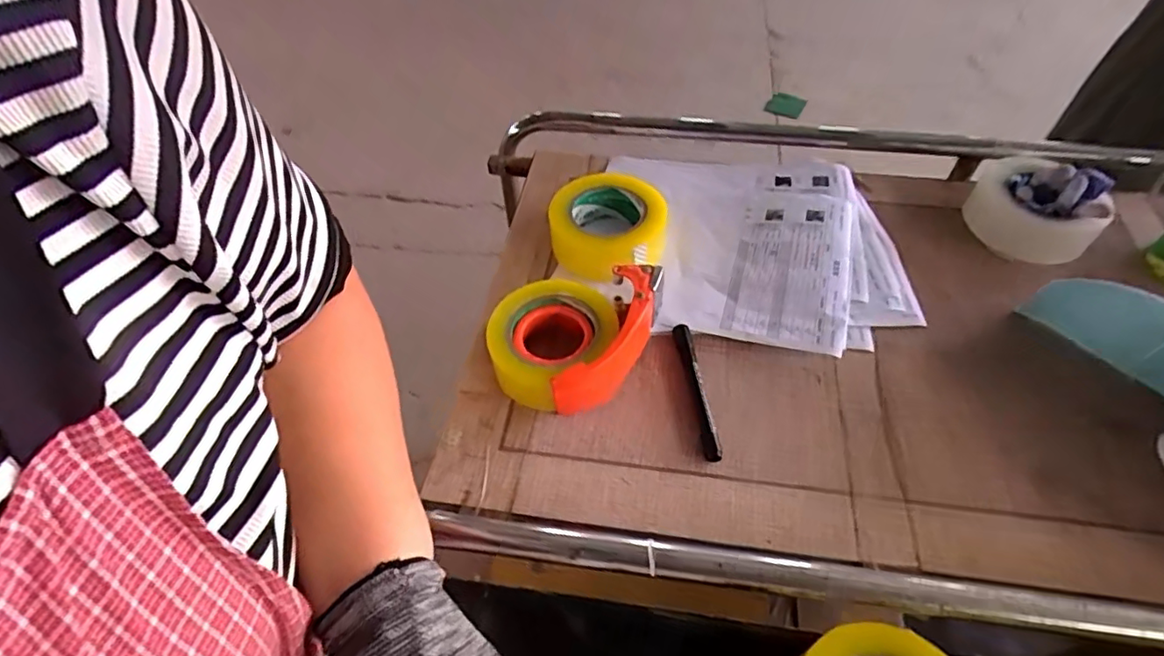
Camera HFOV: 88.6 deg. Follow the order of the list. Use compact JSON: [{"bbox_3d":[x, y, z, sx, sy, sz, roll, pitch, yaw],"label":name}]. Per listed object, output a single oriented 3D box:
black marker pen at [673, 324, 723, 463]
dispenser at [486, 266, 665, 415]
[{"bbox_3d":[0.103,0.054,0.533,0.015,0.015,0.136,-3,53,-7],"label":"black marker pen"},{"bbox_3d":[-0.007,-0.001,0.558,0.120,0.061,0.166,34,62,23],"label":"dispenser"}]

